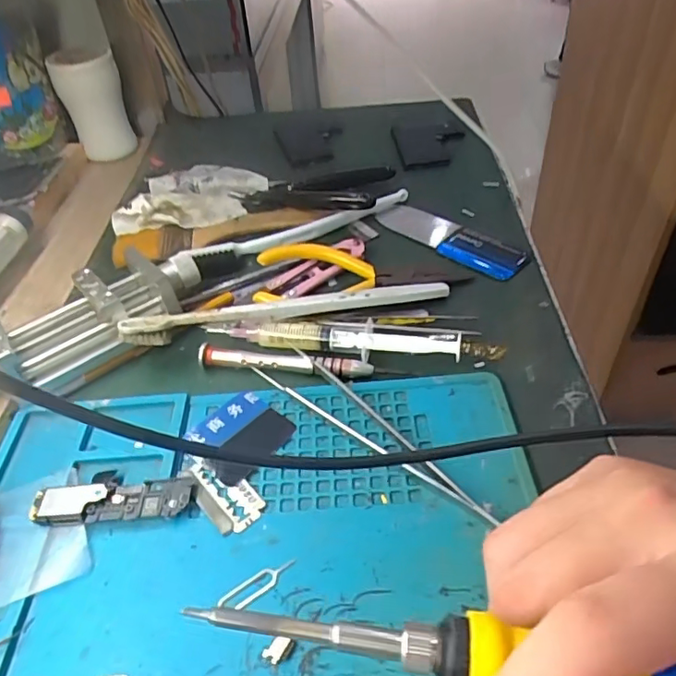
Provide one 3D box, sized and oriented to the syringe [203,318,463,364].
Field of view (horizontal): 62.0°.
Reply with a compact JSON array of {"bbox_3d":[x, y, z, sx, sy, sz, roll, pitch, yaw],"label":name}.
[{"bbox_3d":[-0.004,-0.002,0.310,0.140,0.011,0.022,6,45,11],"label":"syringe"}]

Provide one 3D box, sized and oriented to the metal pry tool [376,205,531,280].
[{"bbox_3d":[0.074,-0.067,0.378,0.110,0.007,0.033,31,54,32],"label":"metal pry tool"}]

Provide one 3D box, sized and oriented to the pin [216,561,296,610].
[{"bbox_3d":[-0.031,0.096,0.220,0.032,0.004,0.009,-29,55,-22],"label":"pin"}]

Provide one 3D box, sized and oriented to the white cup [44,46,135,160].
[{"bbox_3d":[-0.218,-0.211,0.508,0.054,0.084,0.045,-20,45,-15],"label":"white cup"}]

